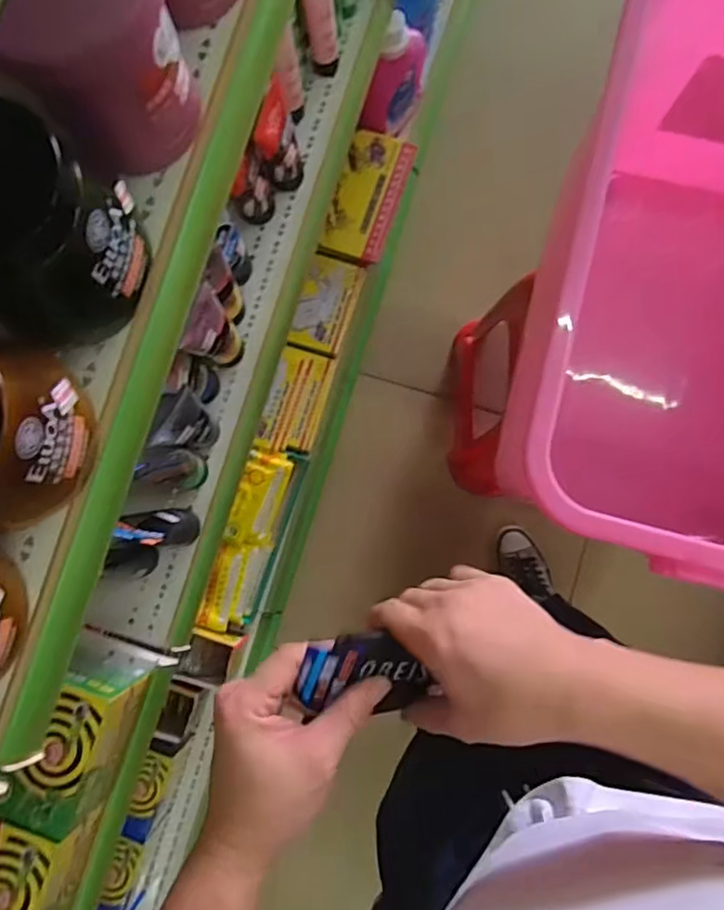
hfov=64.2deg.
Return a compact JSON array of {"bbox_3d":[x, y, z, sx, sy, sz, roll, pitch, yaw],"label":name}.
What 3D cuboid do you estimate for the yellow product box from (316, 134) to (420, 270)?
[{"bbox_3d":[0.009,-0.473,1.062,0.124,0.032,0.238,17,85,3],"label":"yellow product box"}]

